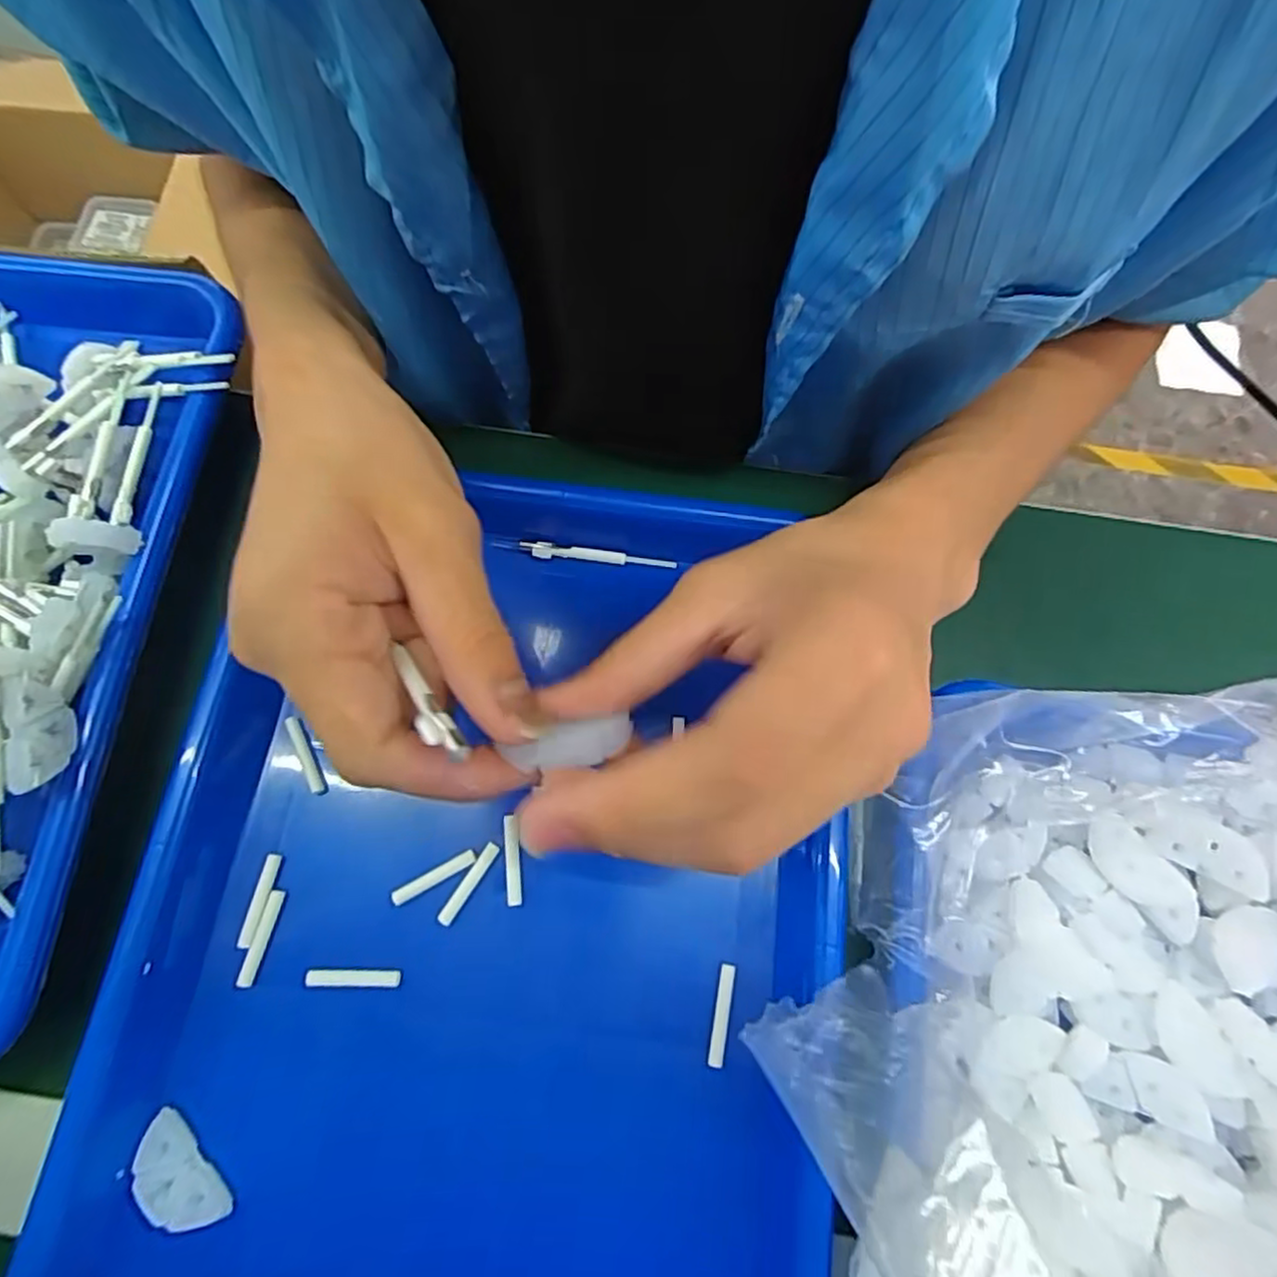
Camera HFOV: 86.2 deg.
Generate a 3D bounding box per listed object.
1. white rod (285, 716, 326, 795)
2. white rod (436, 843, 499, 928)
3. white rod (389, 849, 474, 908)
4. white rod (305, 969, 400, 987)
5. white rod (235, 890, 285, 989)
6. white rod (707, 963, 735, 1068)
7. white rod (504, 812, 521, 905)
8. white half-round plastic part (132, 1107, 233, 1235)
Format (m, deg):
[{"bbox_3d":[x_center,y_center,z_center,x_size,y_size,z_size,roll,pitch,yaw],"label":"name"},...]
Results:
[{"bbox_3d":[-0.137,0.048,0.279,0.006,0.005,0.034,-27,75,-9],"label":"white rod"},{"bbox_3d":[-0.066,0.094,0.263,0.005,0.004,0.034,32,75,8],"label":"white rod"},{"bbox_3d":[-0.079,0.092,0.263,0.034,0.004,0.006,-28,75,-9],"label":"white rod"},{"bbox_3d":[-0.106,0.126,0.253,0.033,0.004,0.006,1,73,-1],"label":"white rod"},{"bbox_3d":[-0.142,0.113,0.257,0.006,0.004,0.033,11,73,2],"label":"white rod"},{"bbox_3d":[0.031,0.139,0.251,0.006,0.004,0.034,11,73,2],"label":"white rod"},{"bbox_3d":[-0.050,0.086,0.266,0.006,0.004,0.033,-5,73,-3],"label":"white rod"},{"bbox_3d":[-0.156,0.181,0.229,0.020,0.004,0.039,-37,75,-30],"label":"white half-round plastic part"}]

